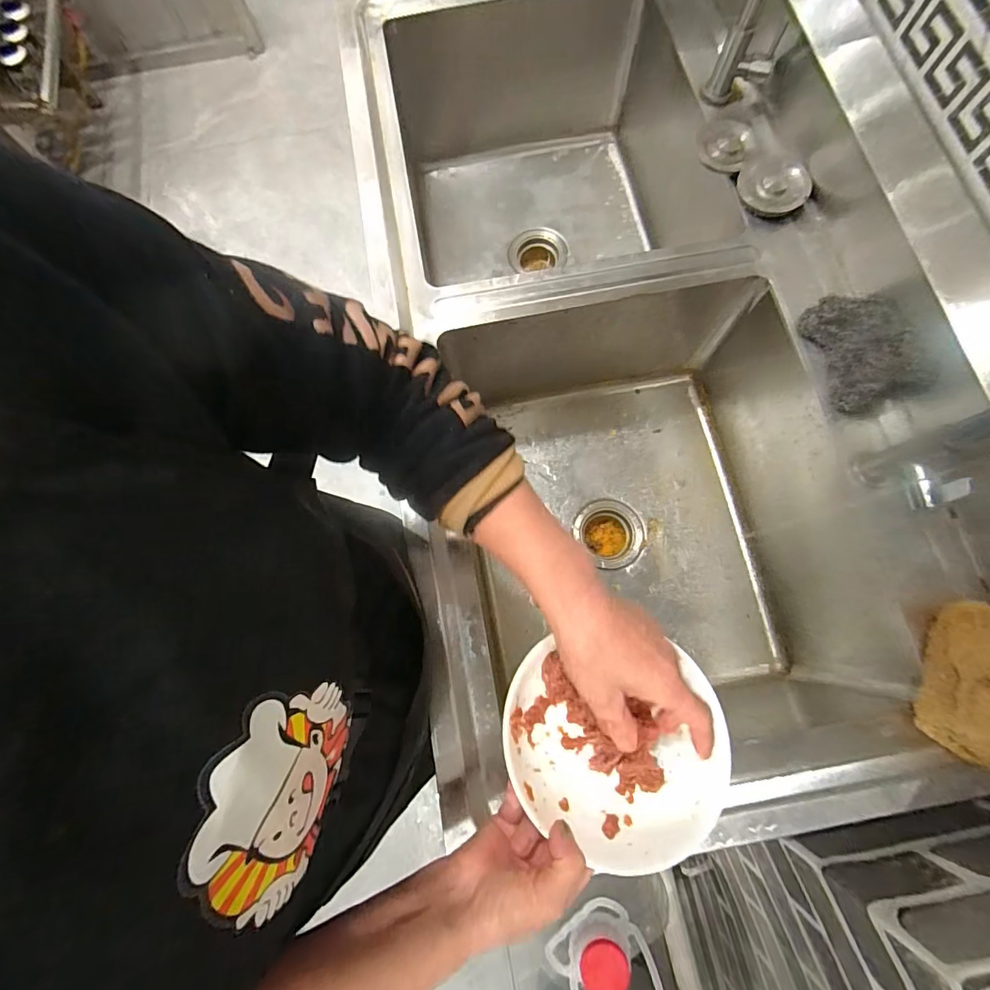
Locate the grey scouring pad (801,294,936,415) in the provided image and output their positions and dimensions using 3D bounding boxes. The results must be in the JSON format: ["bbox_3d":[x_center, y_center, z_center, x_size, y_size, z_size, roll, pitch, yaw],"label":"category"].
[{"bbox_3d":[0.394,-0.158,0.502,0.079,0.065,0.136,-16,76,-3],"label":"grey scouring pad"}]

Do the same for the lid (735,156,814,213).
[{"bbox_3d":[0.346,-0.386,0.574,0.069,0.015,0.079,-43,77,10],"label":"lid"}]

